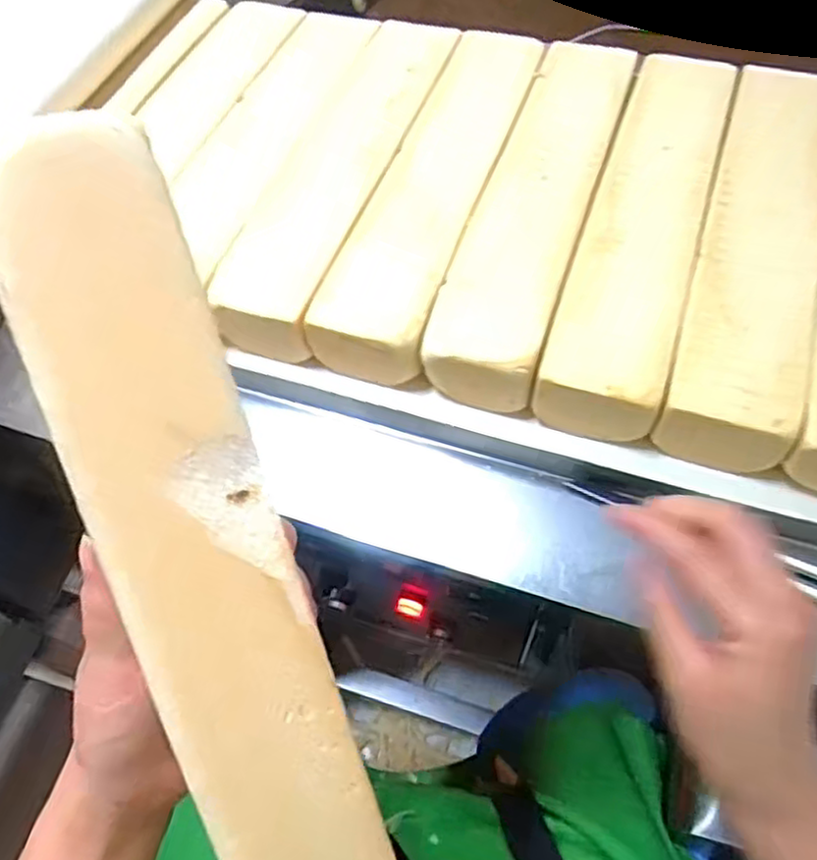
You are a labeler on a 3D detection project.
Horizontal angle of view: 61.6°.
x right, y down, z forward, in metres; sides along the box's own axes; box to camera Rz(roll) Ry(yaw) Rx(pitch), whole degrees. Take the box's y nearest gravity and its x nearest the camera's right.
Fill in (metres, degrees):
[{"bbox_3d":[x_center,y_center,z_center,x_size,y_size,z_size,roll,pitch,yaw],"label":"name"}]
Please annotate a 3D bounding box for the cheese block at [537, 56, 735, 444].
[{"bbox_3d":[0.170,-0.145,0.504,0.077,0.054,0.357,17,60,13],"label":"cheese block"}]

